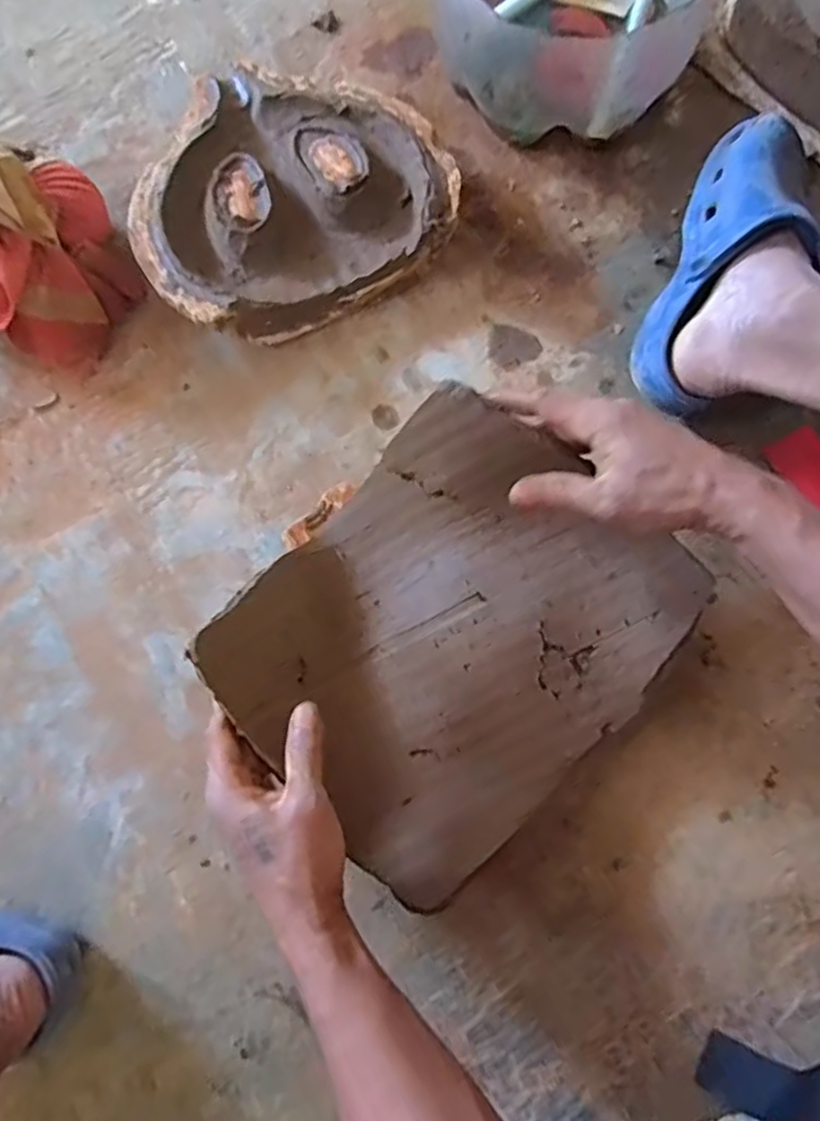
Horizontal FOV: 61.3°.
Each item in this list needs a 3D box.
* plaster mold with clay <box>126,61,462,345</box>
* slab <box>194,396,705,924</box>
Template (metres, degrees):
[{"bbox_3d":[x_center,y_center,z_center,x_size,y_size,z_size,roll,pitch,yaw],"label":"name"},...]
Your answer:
[{"bbox_3d":[-0.115,-0.333,0.628,0.267,0.064,0.243,-25,77,-6],"label":"plaster mold with clay"},{"bbox_3d":[0.031,0.050,0.460,0.250,0.097,0.274,44,80,10],"label":"slab"}]

